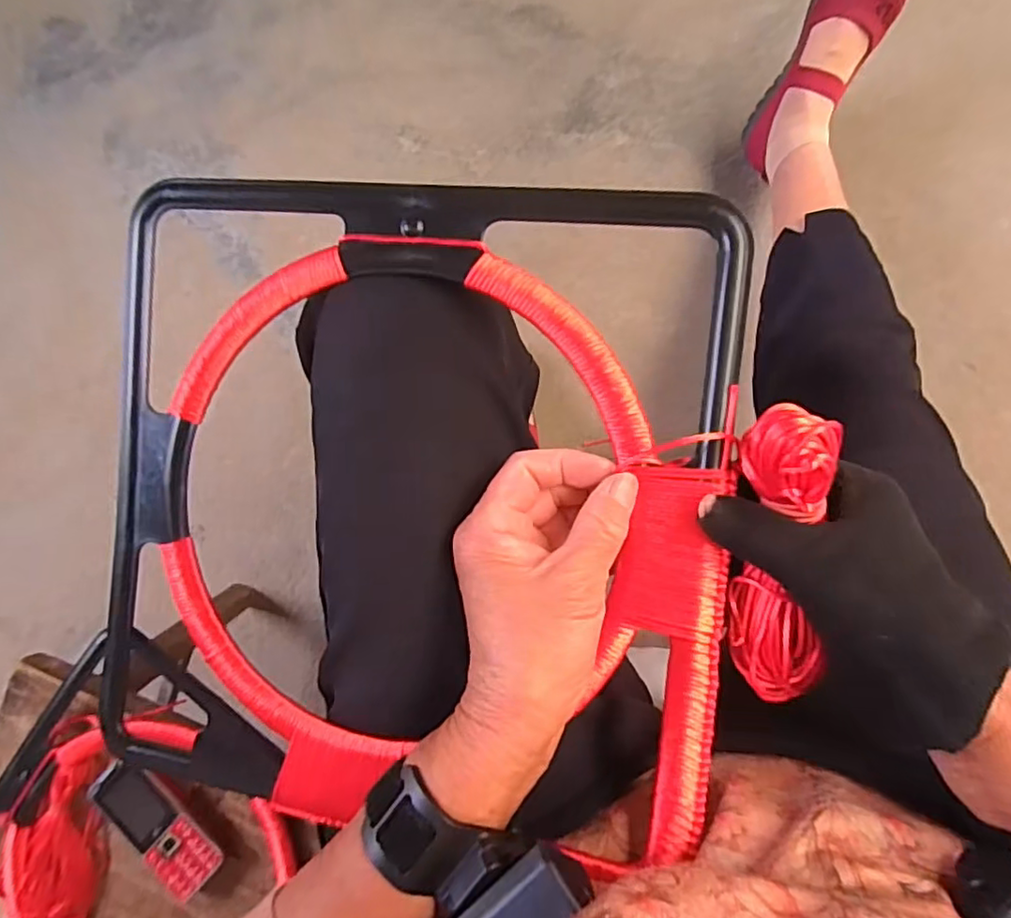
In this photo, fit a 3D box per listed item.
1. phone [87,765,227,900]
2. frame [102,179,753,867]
[{"bbox_3d":[-0.305,0.319,0.521,0.131,0.011,0.054,40,91,10],"label":"phone"},{"bbox_3d":[-0.057,0.027,0.317,0.330,0.044,0.330,6,92,11],"label":"frame"}]

